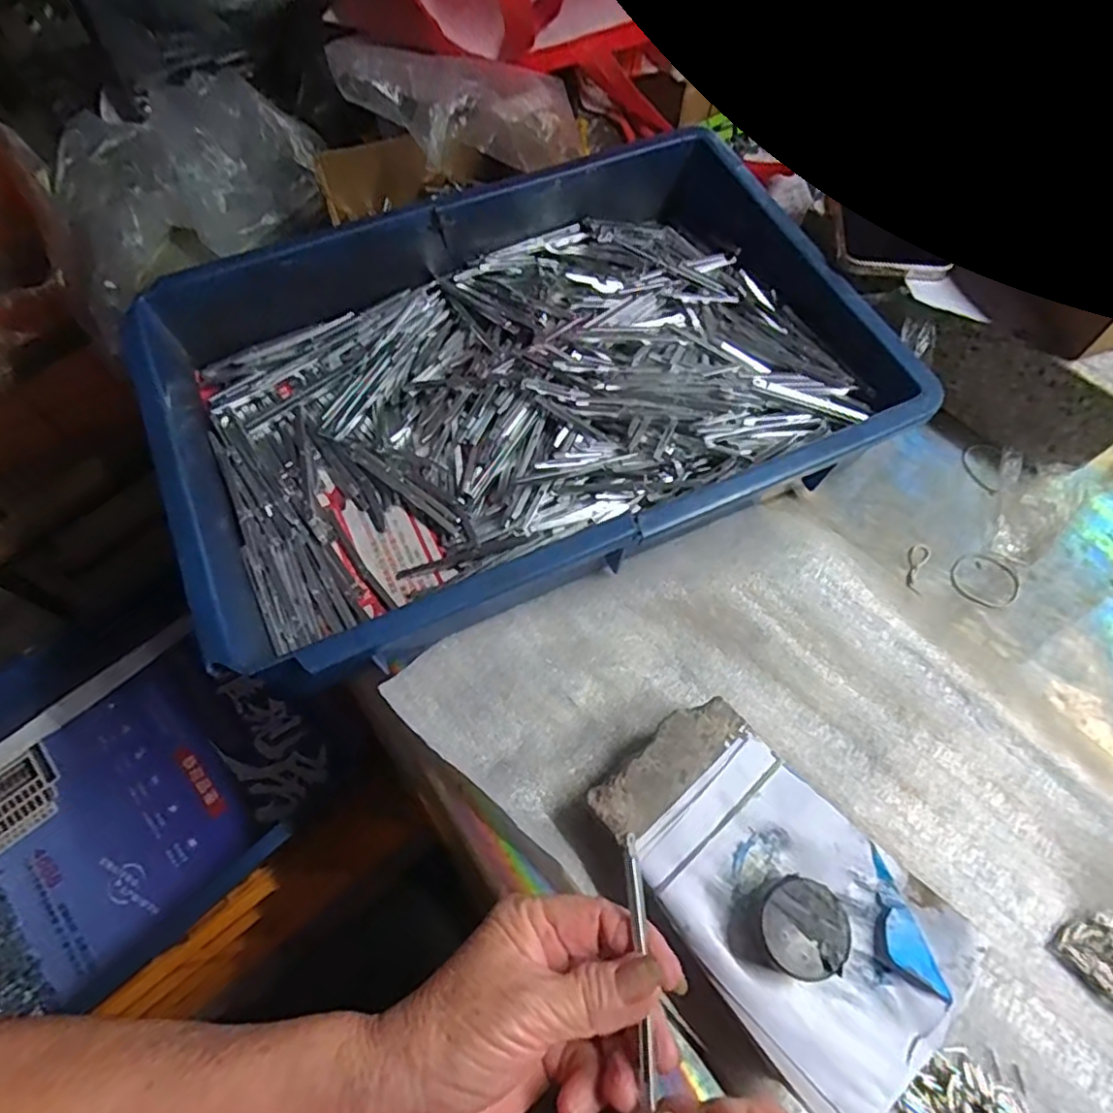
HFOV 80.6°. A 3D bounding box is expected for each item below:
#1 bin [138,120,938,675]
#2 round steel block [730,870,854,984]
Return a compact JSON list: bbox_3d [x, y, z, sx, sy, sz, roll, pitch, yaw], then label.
[{"bbox_3d":[-0.024,-0.113,0.431,0.423,0.084,0.287,-23,66,-12],"label":"bin"},{"bbox_3d":[0.102,0.160,0.286,0.043,0.018,0.038,14,64,6],"label":"round steel block"}]

